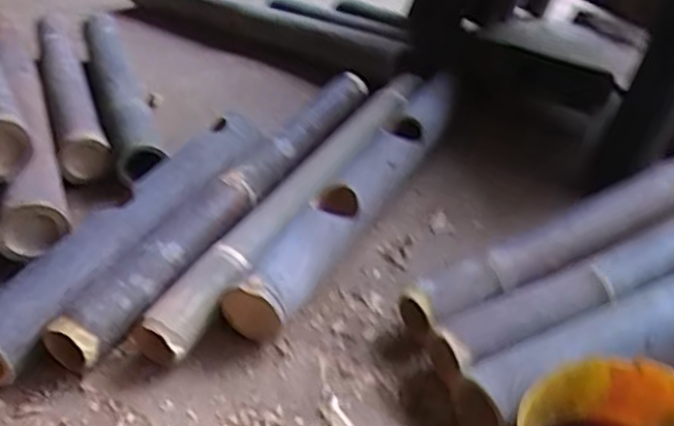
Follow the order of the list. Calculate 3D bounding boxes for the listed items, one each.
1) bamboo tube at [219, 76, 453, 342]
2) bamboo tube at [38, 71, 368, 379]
[{"bbox_3d":[0.046,-0.042,0.915,0.083,0.070,0.577,15,38,22],"label":"bamboo tube"},{"bbox_3d":[-0.119,-0.027,0.897,0.073,0.069,0.630,13,38,23],"label":"bamboo tube"}]

